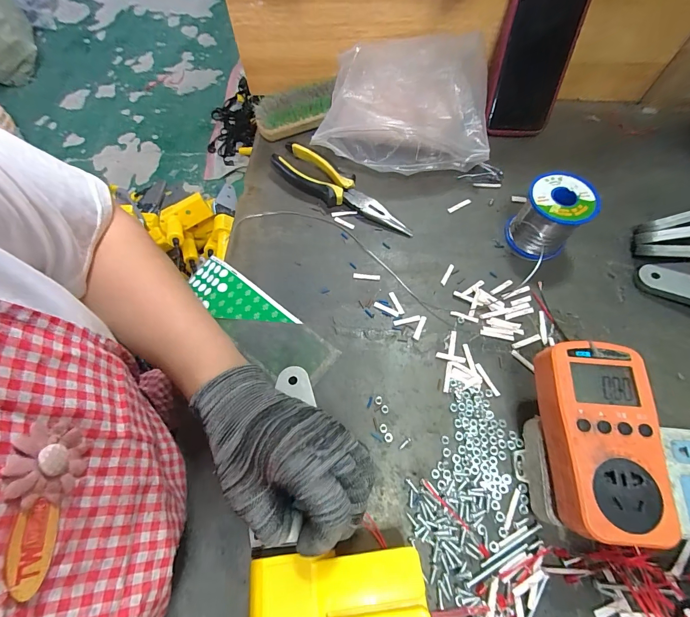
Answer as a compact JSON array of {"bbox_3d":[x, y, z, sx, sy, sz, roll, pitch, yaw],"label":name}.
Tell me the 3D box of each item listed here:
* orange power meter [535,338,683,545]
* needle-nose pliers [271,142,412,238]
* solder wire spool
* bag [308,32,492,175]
[{"bbox_3d":[0.179,0.090,0.242,0.072,0.032,0.126,3,64,2],"label":"orange power meter"},{"bbox_3d":[-0.004,-0.142,0.410,0.190,0.023,0.044,34,69,15],"label":"needle-nose pliers"},{"bbox_3d":[0.217,-0.097,0.365,0.062,0.063,0.063,0,64,0],"label":"solder wire spool"},{"bbox_3d":[0.073,-0.245,0.421,0.202,0.093,0.133,7,65,4],"label":"bag"}]

